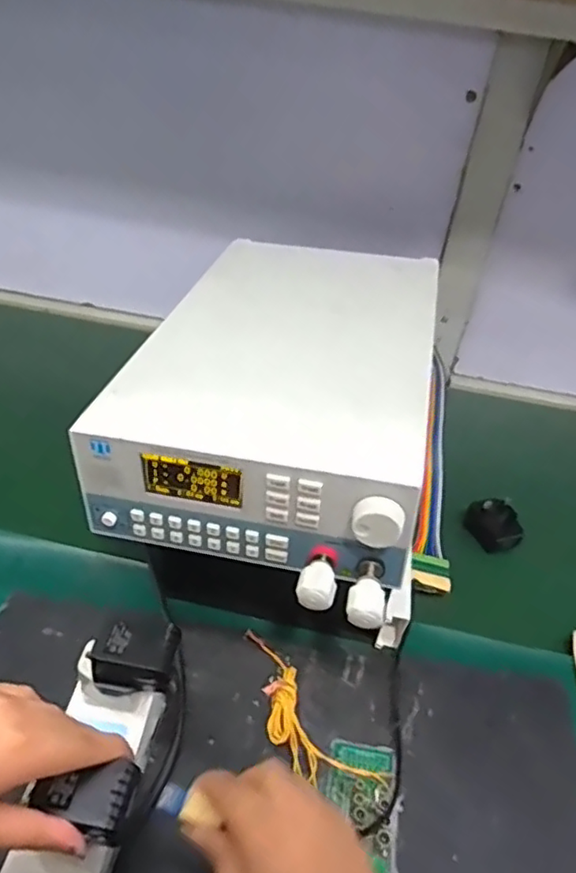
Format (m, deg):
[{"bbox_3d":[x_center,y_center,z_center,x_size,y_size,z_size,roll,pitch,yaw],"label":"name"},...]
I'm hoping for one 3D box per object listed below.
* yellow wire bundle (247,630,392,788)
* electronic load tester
[{"bbox_3d":[0.005,0.196,0.437,0.044,0.015,0.137,-20,46,-31],"label":"yellow wire bundle"},{"bbox_3d":[-0.002,-0.047,0.501,0.211,0.087,0.381,12,39,5],"label":"electronic load tester"}]

